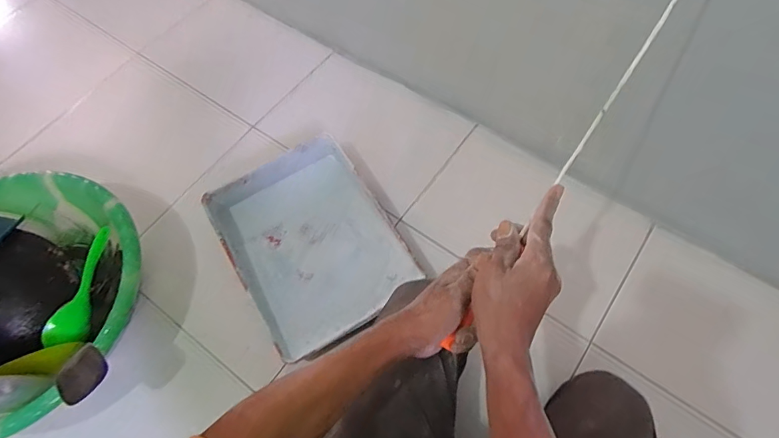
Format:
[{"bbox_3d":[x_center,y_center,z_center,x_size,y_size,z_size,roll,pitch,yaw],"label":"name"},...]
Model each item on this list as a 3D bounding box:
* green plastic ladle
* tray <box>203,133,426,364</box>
[{"bbox_3d":[-0.520,0.113,0.775,0.034,0.065,0.202,12,79,6],"label":"green plastic ladle"},{"bbox_3d":[-0.145,0.043,0.847,0.276,0.063,0.367,-31,67,-12],"label":"tray"}]

